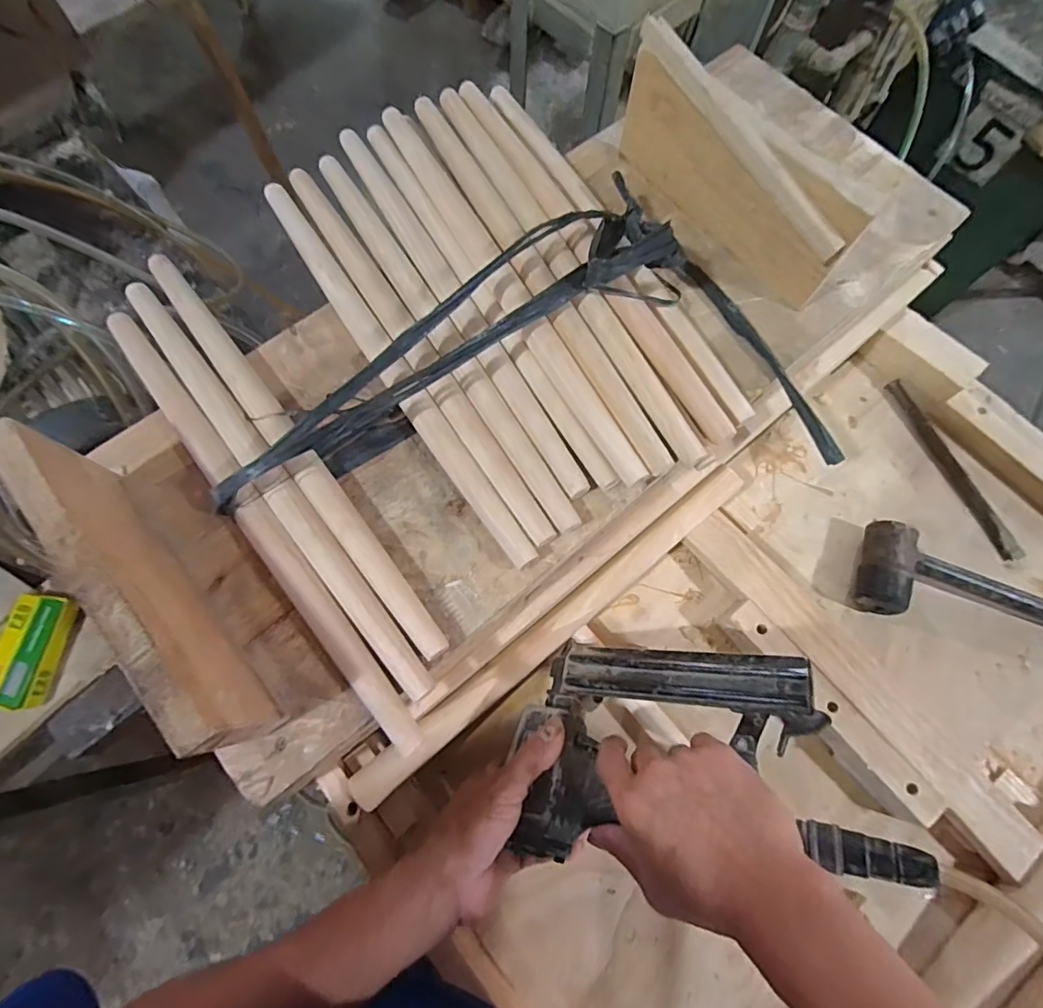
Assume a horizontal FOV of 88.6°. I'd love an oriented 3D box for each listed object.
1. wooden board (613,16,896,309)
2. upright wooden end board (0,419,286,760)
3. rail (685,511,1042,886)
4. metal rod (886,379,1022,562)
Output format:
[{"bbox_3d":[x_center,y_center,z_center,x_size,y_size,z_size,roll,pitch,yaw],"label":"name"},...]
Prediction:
[{"bbox_3d":[0.172,-0.273,0.440,0.020,0.118,0.230,-42,77,-13],"label":"wooden board"},{"bbox_3d":[-0.233,0.054,0.327,0.031,0.098,0.222,-39,77,-12],"label":"upright wooden end board"},{"bbox_3d":[0.307,0.164,0.503,0.048,0.049,0.382,-38,76,-12],"label":"rail"},{"bbox_3d":[0.476,-0.042,0.591,0.017,0.015,0.225,-22,74,-8],"label":"metal rod"}]

